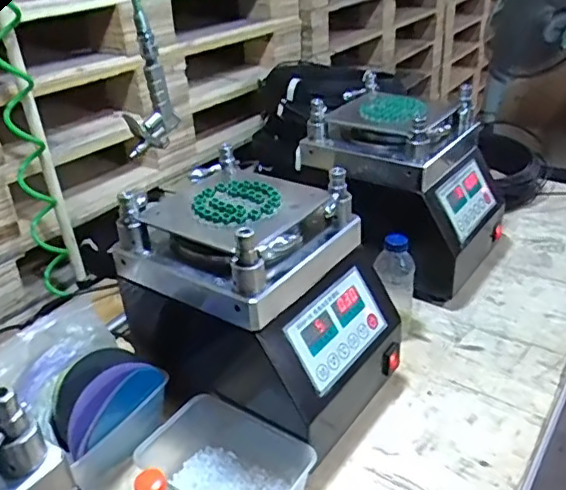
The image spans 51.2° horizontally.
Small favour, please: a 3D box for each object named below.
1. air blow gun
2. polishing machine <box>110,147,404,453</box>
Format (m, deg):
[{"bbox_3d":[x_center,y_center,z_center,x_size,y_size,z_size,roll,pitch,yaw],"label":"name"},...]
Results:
[{"bbox_3d":[-0.179,-0.205,0.773,0.043,0.158,0.075,8,33,17],"label":"air blow gun"},{"bbox_3d":[-0.025,0.070,0.749,0.286,0.274,0.220,19,38,32],"label":"polishing machine"}]

